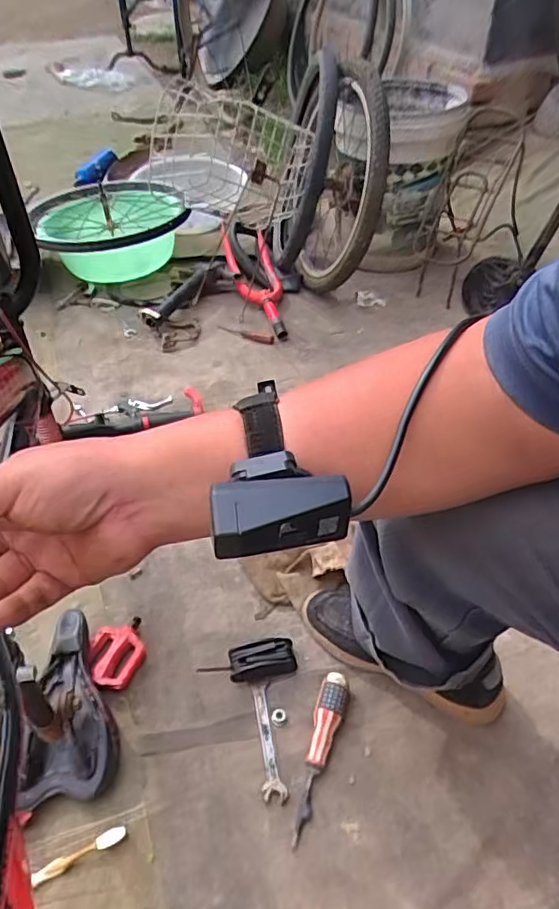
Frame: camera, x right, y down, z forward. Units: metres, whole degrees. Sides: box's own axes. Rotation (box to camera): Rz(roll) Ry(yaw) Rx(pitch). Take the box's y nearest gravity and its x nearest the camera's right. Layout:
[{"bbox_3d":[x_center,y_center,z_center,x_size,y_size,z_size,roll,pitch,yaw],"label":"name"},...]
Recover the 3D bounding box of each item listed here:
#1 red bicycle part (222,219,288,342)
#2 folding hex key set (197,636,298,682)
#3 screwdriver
[{"bbox_3d":[-0.059,-0.402,1.333,0.141,0.194,0.237,-3,46,-2],"label":"red bicycle part"},{"bbox_3d":[-0.041,0.274,0.758,0.121,0.026,0.050,-7,46,-8],"label":"folding hex key set"},{"bbox_3d":[0.048,0.346,0.680,0.033,0.039,0.188,14,47,13],"label":"screwdriver"}]

